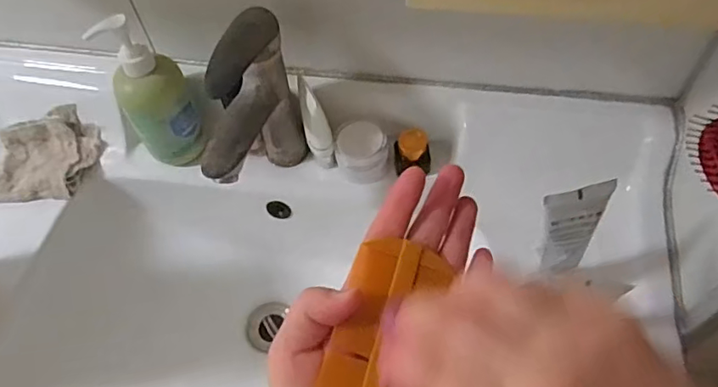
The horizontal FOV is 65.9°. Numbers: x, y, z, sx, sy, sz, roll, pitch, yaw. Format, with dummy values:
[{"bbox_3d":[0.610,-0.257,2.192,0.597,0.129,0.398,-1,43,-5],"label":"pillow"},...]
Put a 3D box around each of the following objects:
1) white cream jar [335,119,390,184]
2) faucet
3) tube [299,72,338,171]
[{"bbox_3d":[0.004,-0.046,0.606,0.055,0.047,0.048,-6,56,0],"label":"white cream jar"},{"bbox_3d":[-0.097,-0.059,0.526,0.059,0.191,0.133,0,56,4],"label":"faucet"},{"bbox_3d":[-0.044,-0.071,0.588,0.028,0.105,0.038,-11,56,-3],"label":"tube"}]

